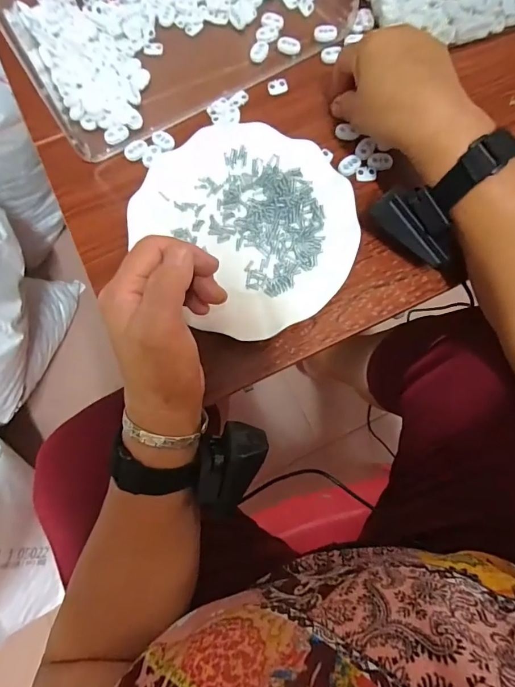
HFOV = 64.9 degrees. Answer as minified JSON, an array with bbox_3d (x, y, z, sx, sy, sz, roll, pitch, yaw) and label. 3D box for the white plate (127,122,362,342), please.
[{"bbox_3d":[-0.011,-0.099,0.341,0.181,0.022,0.178,0,76,-1],"label":"white plate"}]

